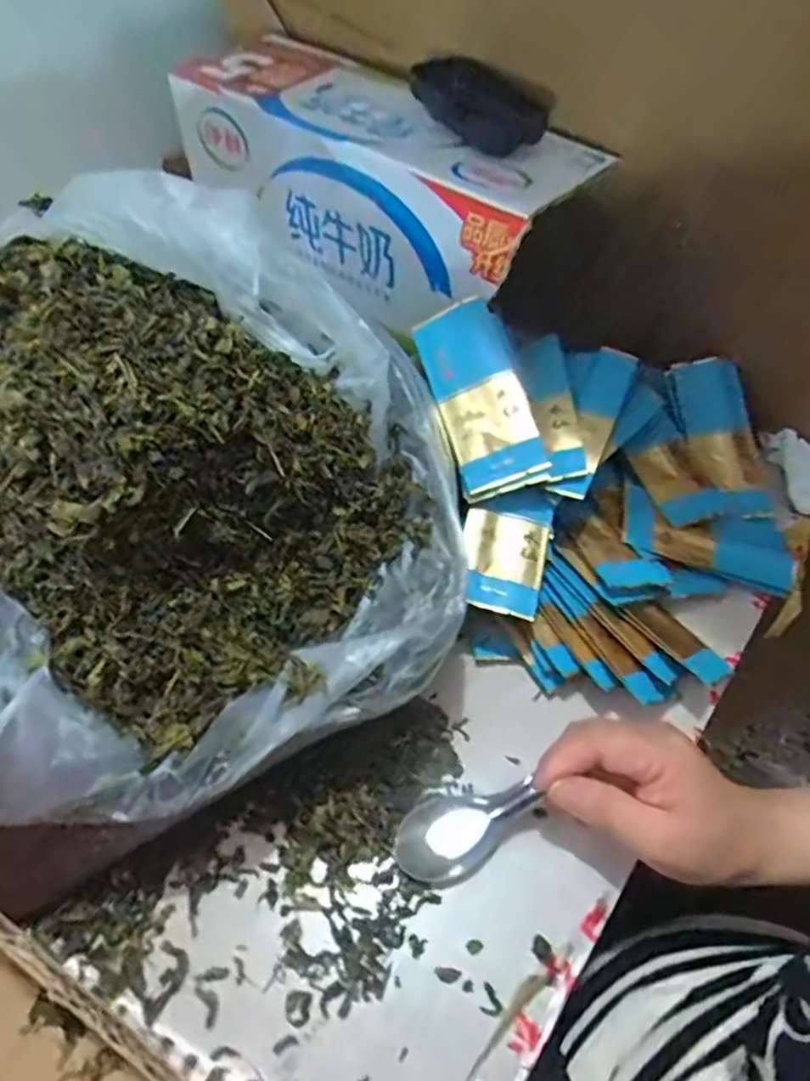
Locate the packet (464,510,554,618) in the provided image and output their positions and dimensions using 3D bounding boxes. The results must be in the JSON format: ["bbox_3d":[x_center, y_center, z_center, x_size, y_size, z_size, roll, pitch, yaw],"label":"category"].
[{"bbox_3d":[0.062,0.013,0.420,0.055,0.009,0.070,20,62,-4],"label":"packet"}]

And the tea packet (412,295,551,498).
[{"bbox_3d":[0.048,-0.097,0.436,0.054,0.011,0.129,-20,77,8],"label":"tea packet"}]

